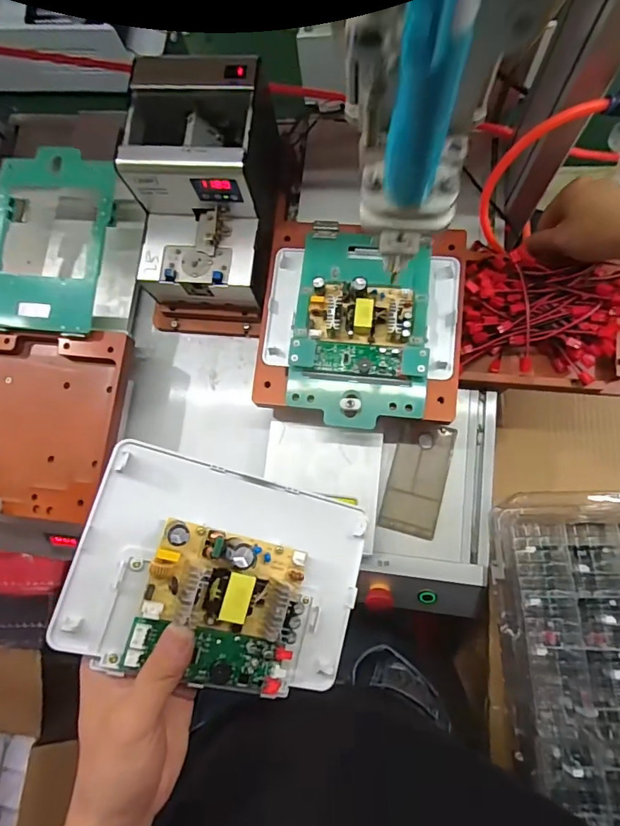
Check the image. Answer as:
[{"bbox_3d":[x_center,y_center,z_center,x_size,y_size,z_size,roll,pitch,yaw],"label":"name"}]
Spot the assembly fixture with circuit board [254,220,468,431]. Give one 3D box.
[{"bbox_3d":[0.049,-0.092,0.464,0.197,0.036,0.202,5,80,5],"label":"assembly fixture with circuit board"}]

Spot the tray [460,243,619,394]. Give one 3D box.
[{"bbox_3d":[0.244,-0.101,0.484,0.166,0.045,0.149,5,85,7],"label":"tray"}]

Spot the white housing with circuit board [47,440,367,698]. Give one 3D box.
[{"bbox_3d":[-0.051,0.105,0.301,0.185,0.034,0.130,19,74,-17],"label":"white housing with circuit board"}]

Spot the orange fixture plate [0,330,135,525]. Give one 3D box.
[{"bbox_3d":[-0.306,0.007,0.501,0.210,0.023,0.194,6,80,5],"label":"orange fixture plate"}]

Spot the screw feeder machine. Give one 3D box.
[{"bbox_3d":[-0.109,-0.229,0.478,0.135,0.114,0.190,6,80,5],"label":"screw feeder machine"}]

